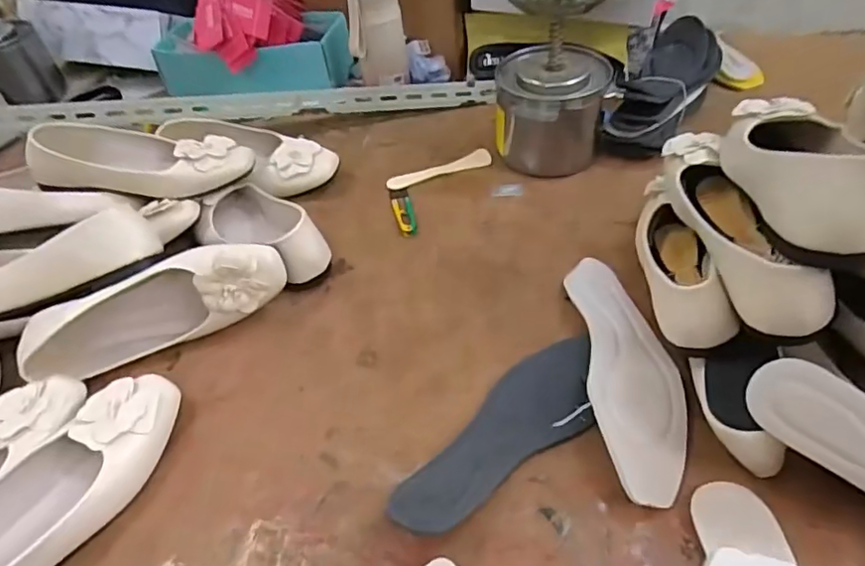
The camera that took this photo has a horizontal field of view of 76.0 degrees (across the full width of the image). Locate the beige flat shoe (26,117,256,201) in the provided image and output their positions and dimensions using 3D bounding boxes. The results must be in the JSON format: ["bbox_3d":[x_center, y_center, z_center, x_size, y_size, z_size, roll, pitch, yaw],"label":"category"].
[{"bbox_3d":[-0.348,-0.149,0.662,0.245,0.095,0.069,-5,46,2],"label":"beige flat shoe"}]

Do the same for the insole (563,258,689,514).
[{"bbox_3d":[0.171,0.068,0.488,0.077,0.030,0.246,-2,46,5],"label":"insole"}]

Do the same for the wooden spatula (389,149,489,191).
[{"bbox_3d":[0.011,-0.148,0.731,0.143,0.006,0.032,-19,47,-11],"label":"wooden spatula"}]

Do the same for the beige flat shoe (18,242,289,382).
[{"bbox_3d":[-0.276,0.025,0.552,0.258,0.088,0.076,-21,48,-13],"label":"beige flat shoe"}]

